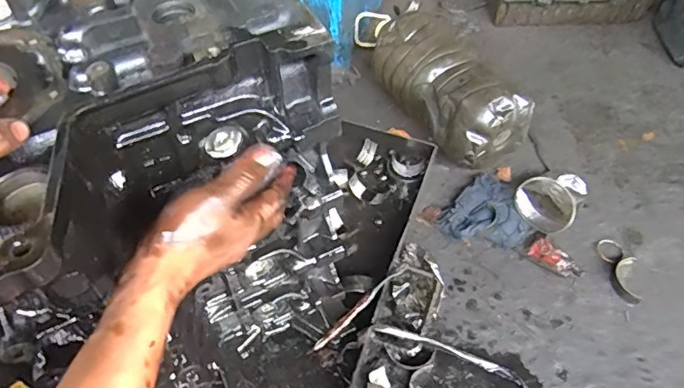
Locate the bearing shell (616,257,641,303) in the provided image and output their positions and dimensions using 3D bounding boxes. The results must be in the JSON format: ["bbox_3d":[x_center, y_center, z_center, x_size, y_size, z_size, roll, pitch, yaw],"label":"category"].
[{"bbox_3d":[0.439,0.131,0.779,0.028,0.016,0.076,10,52,7],"label":"bearing shell"}]

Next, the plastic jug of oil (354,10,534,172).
[{"bbox_3d":[0.157,-0.220,0.967,0.135,0.166,0.414,-24,54,-19],"label":"plastic jug of oil"}]

